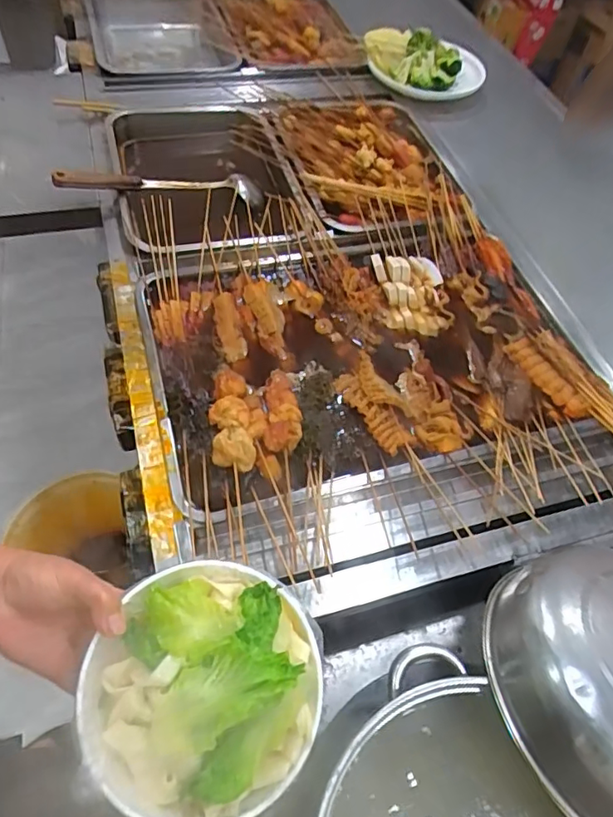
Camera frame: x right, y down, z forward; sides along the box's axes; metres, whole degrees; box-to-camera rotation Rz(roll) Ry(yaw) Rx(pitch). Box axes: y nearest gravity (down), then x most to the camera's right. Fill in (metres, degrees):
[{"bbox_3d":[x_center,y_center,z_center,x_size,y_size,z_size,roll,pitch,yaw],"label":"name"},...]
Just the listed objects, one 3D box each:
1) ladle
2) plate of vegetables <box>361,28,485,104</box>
[{"bbox_3d":[-0.229,-0.365,0.892,0.330,0.035,0.056,-7,56,-25],"label":"ladle"},{"bbox_3d":[0.246,-0.726,1.157,0.257,0.071,0.157,10,56,1],"label":"plate of vegetables"}]

